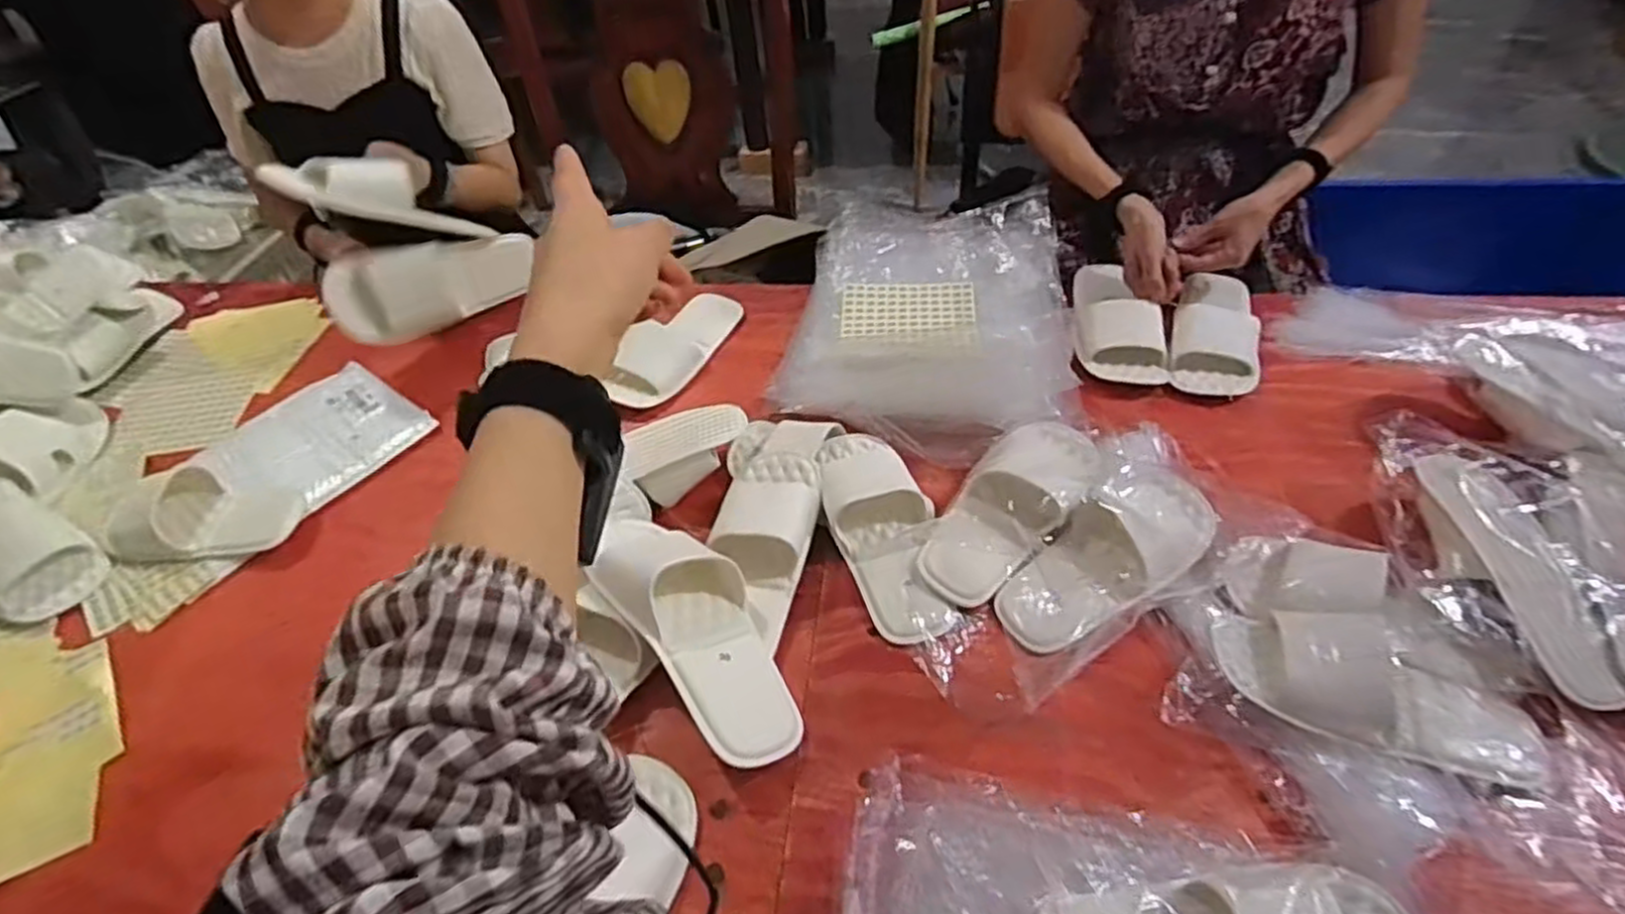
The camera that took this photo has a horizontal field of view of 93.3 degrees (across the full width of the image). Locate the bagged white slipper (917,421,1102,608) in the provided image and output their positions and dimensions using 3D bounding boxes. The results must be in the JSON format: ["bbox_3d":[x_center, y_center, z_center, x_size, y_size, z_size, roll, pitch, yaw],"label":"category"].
[{"bbox_3d":[0.201,0.040,0.748,0.113,0.064,0.232,24,54,25],"label":"bagged white slipper"}]

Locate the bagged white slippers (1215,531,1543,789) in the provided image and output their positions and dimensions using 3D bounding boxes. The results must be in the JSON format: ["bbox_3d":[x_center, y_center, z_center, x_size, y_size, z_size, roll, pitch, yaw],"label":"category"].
[{"bbox_3d":[0.463,0.152,0.627,0.230,0.067,0.183,17,52,20],"label":"bagged white slippers"}]

